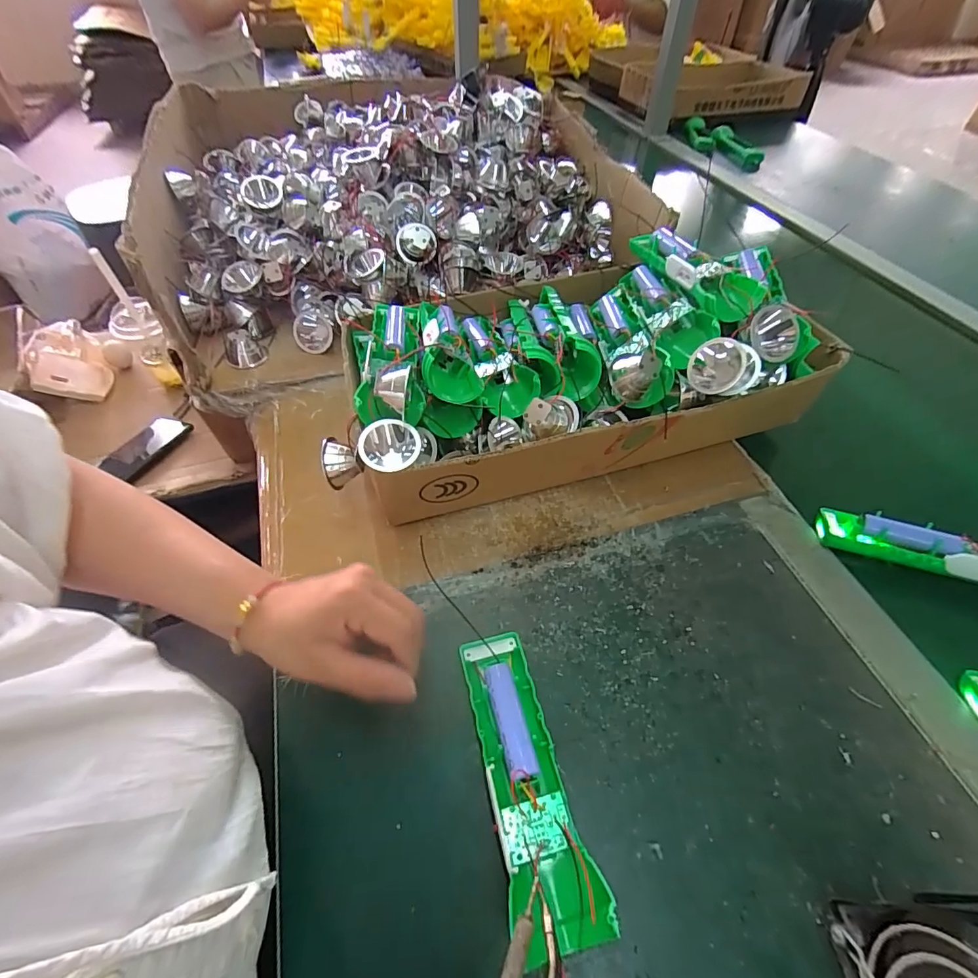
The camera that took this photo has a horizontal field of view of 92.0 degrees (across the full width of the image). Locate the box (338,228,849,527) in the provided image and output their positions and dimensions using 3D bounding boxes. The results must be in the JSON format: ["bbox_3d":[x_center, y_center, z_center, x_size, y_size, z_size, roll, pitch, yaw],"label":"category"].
[{"bbox_3d":[0.079,-0.113,0.442,0.399,0.138,0.214,-11,52,-8],"label":"box"}]

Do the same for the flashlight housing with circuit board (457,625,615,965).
[{"bbox_3d":[0.018,0.165,0.278,0.047,0.027,0.160,-13,52,-9],"label":"flashlight housing with circuit board"}]

